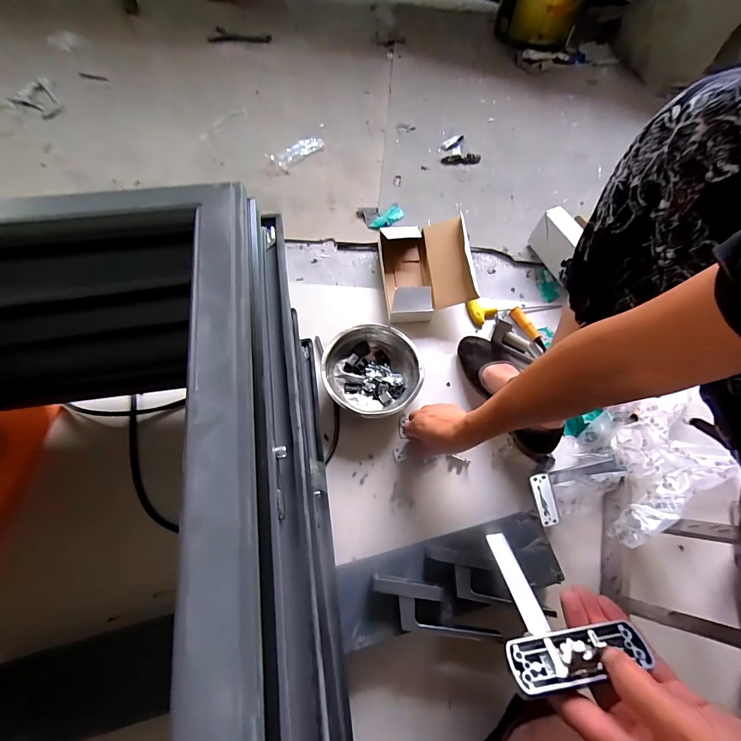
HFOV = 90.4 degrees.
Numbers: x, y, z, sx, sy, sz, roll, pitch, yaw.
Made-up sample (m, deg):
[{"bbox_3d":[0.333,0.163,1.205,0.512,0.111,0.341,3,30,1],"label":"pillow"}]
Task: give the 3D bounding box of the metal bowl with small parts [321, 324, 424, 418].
[{"bbox_3d":[0.004,0.005,0.685,0.183,0.061,0.170,1,64,-2],"label":"metal bowl with small parts"}]

